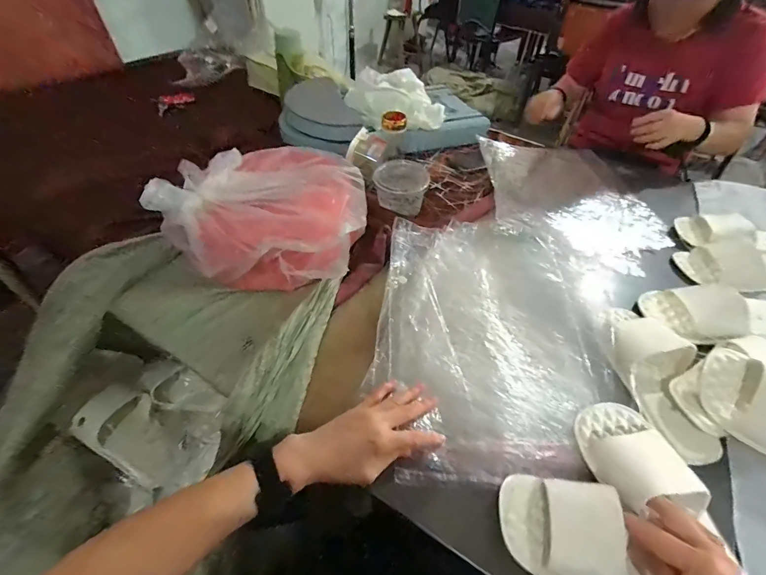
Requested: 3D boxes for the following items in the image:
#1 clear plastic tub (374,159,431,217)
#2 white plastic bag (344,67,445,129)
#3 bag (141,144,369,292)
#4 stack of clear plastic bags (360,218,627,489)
[{"bbox_3d":[0.040,-0.210,0.756,0.109,0.074,0.114,1,48,-1],"label":"clear plastic tub"},{"bbox_3d":[0.036,-0.483,0.921,0.223,0.078,0.250,-14,50,-15],"label":"white plastic bag"},{"bbox_3d":[-0.198,-0.124,0.631,0.329,0.174,0.276,-3,48,-5],"label":"bag"},{"bbox_3d":[0.157,0.063,0.527,0.334,0.041,0.402,7,57,9],"label":"stack of clear plastic bags"}]

